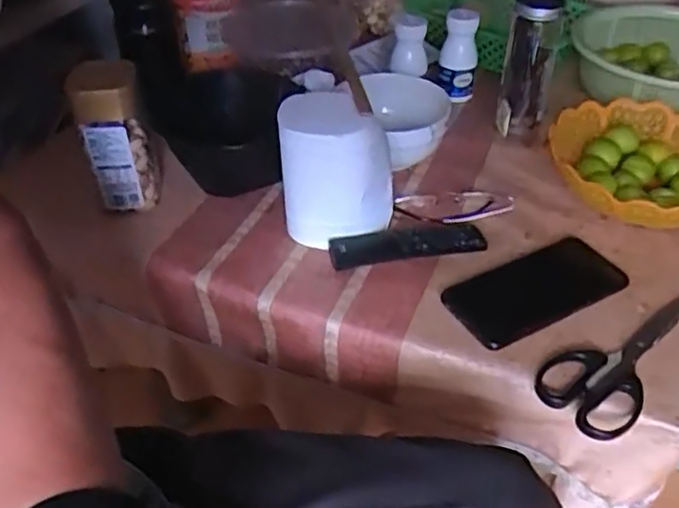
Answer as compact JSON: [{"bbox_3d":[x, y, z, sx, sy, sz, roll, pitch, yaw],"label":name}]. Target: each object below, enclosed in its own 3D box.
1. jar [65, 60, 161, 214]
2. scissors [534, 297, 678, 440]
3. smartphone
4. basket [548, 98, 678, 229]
[{"bbox_3d":[-0.219,-0.114,0.655,0.063,0.144,0.052,-14,43,-14],"label":"jar"},{"bbox_3d":[0.231,0.074,0.549,0.074,0.009,0.188,29,50,30],"label":"scissors"},{"bbox_3d":[0.174,0.030,0.596,0.161,0.009,0.081,-20,45,-20],"label":"smartphone"},{"bbox_3d":[0.319,-0.087,0.692,0.190,0.060,0.182,-1,41,1],"label":"basket"}]

